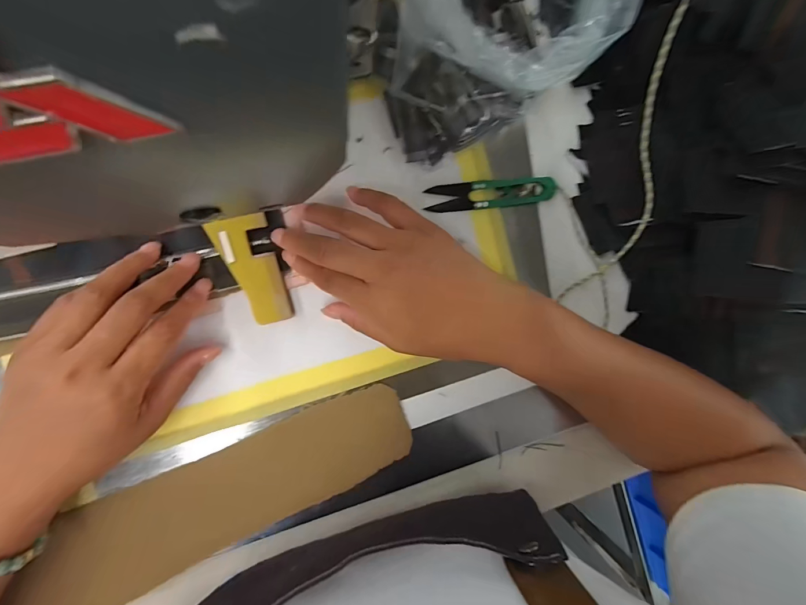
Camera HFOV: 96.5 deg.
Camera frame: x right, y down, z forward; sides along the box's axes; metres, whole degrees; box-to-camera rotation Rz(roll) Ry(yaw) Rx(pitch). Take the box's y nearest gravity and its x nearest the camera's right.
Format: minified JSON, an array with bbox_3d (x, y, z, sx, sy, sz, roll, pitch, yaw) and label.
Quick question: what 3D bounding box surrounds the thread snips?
[{"bbox_3d":[0.070,-0.086,0.283,0.101,0.011,0.022,-7,93,-9],"label":"thread snips"}]

